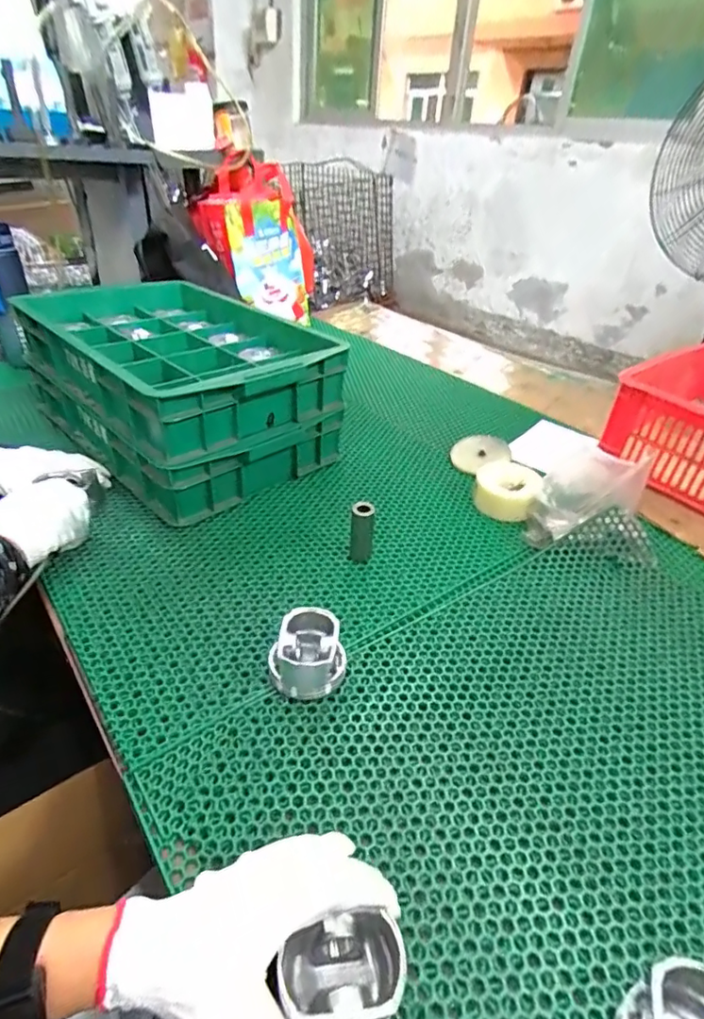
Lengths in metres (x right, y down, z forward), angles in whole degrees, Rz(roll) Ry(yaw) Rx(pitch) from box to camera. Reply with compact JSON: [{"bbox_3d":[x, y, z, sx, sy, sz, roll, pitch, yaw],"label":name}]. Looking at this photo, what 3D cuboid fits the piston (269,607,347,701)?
[{"bbox_3d":[-0.044,0.143,0.524,0.072,0.052,0.076,2,36,-2],"label":"piston"}]

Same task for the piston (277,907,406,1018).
[{"bbox_3d":[-0.003,0.289,0.325,0.072,0.042,0.057,-6,37,-13],"label":"piston"}]

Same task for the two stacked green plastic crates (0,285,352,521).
[{"bbox_3d":[-0.292,-0.224,0.893,0.335,0.191,0.528,-27,45,-35],"label":"two stacked green plastic crates"}]

